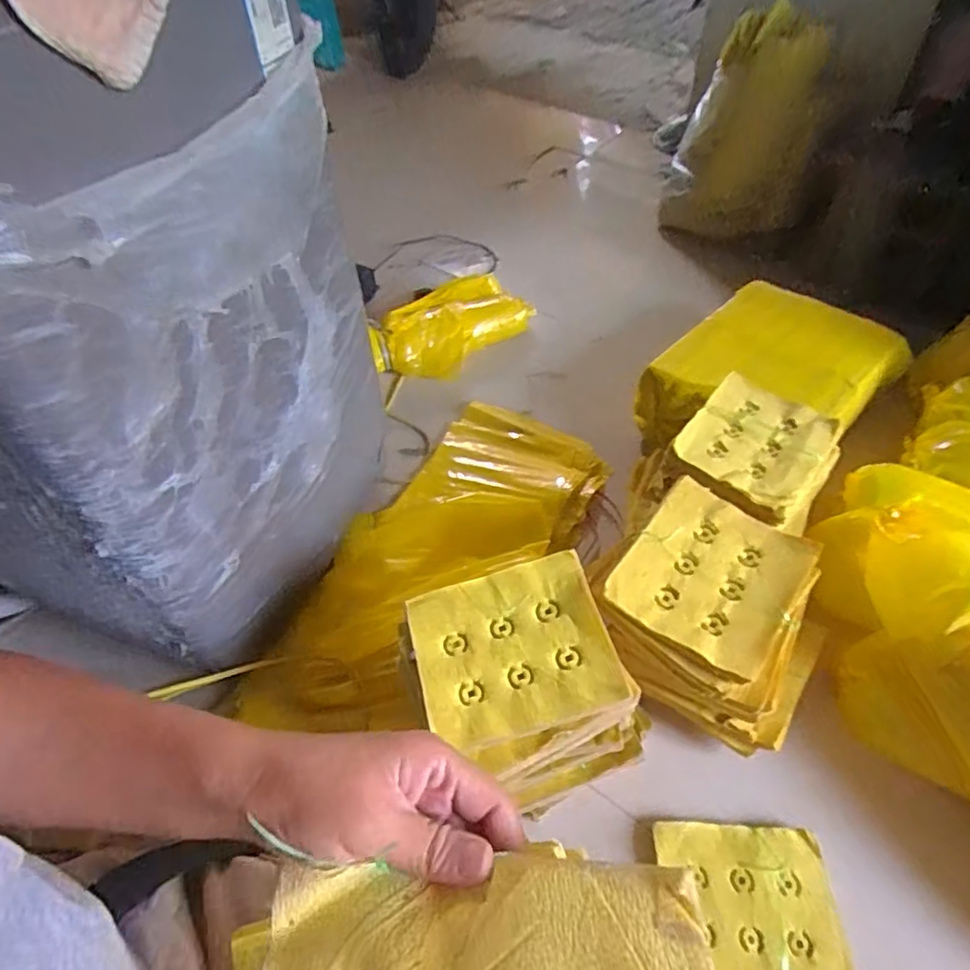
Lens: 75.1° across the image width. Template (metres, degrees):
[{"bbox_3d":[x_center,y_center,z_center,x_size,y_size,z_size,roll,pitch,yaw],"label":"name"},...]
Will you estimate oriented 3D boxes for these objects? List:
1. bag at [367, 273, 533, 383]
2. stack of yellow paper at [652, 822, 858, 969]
[{"bbox_3d":[-0.064,-0.321,1.319,0.359,0.099,0.147,-31,56,-22],"label":"bag"},{"bbox_3d":[0.288,0.463,0.679,0.179,0.017,0.172,1,50,2],"label":"stack of yellow paper"}]

